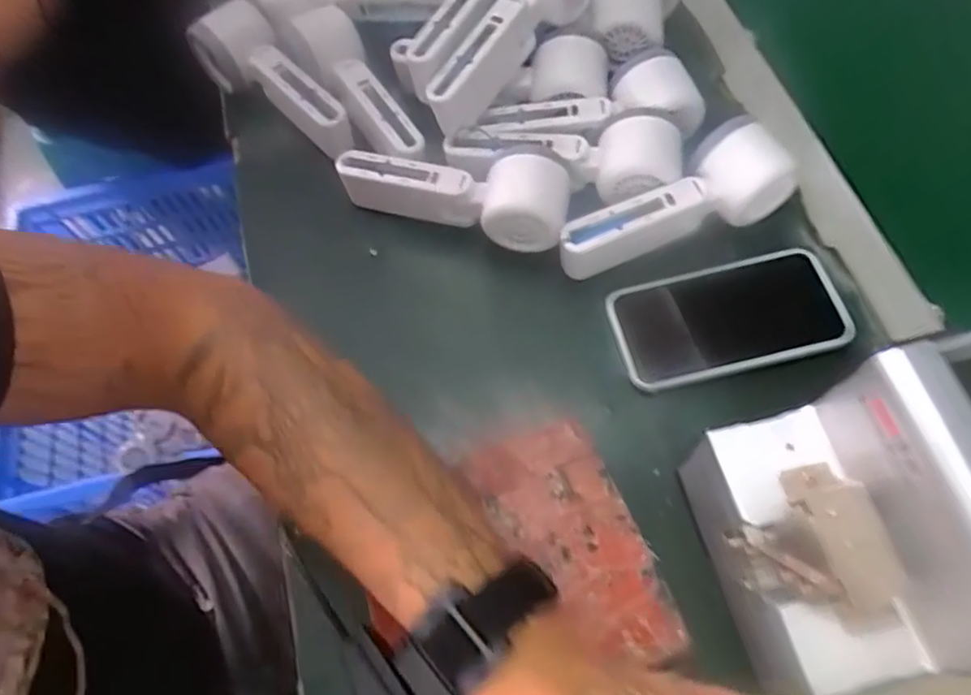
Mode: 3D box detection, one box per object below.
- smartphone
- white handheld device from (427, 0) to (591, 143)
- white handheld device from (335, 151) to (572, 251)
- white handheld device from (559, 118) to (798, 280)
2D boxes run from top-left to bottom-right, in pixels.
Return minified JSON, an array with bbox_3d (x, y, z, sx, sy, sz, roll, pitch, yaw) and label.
[{"bbox_3d":[0.162,-0.019,0.426,0.147,0.013,0.075,-12,65,-2],"label":"smartphone"},{"bbox_3d":[0.010,-0.228,0.460,0.059,0.052,0.161,35,86,19],"label":"white handheld device"},{"bbox_3d":[-0.023,-0.109,0.463,0.167,0.058,0.056,10,66,8],"label":"white handheld device"},{"bbox_3d":[0.128,-0.096,0.433,0.160,0.049,0.052,-27,66,-9],"label":"white handheld device"}]

